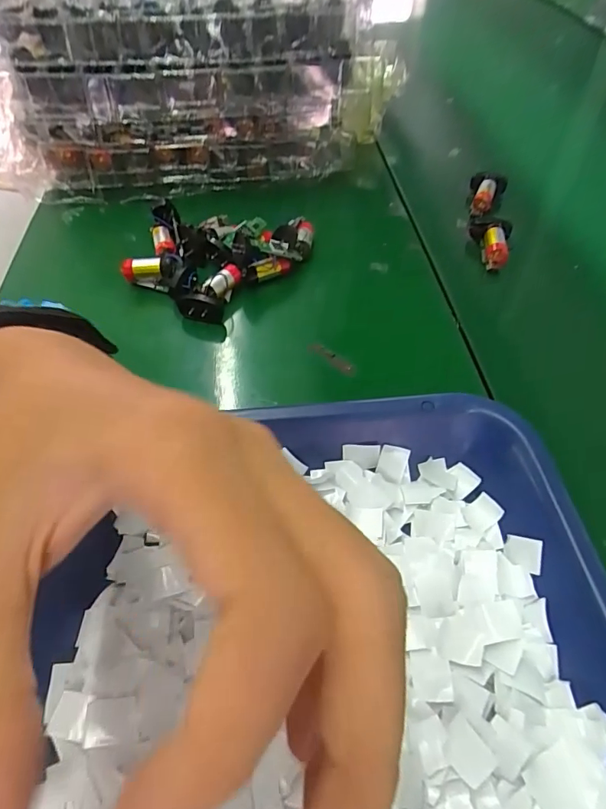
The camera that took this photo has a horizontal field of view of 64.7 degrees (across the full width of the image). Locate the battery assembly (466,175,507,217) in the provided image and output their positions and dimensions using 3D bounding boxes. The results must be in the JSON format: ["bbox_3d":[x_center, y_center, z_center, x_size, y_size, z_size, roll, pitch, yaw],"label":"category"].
[{"bbox_3d":[0.170,-0.197,0.445,0.032,0.022,0.050,15,54,15],"label":"battery assembly"}]

